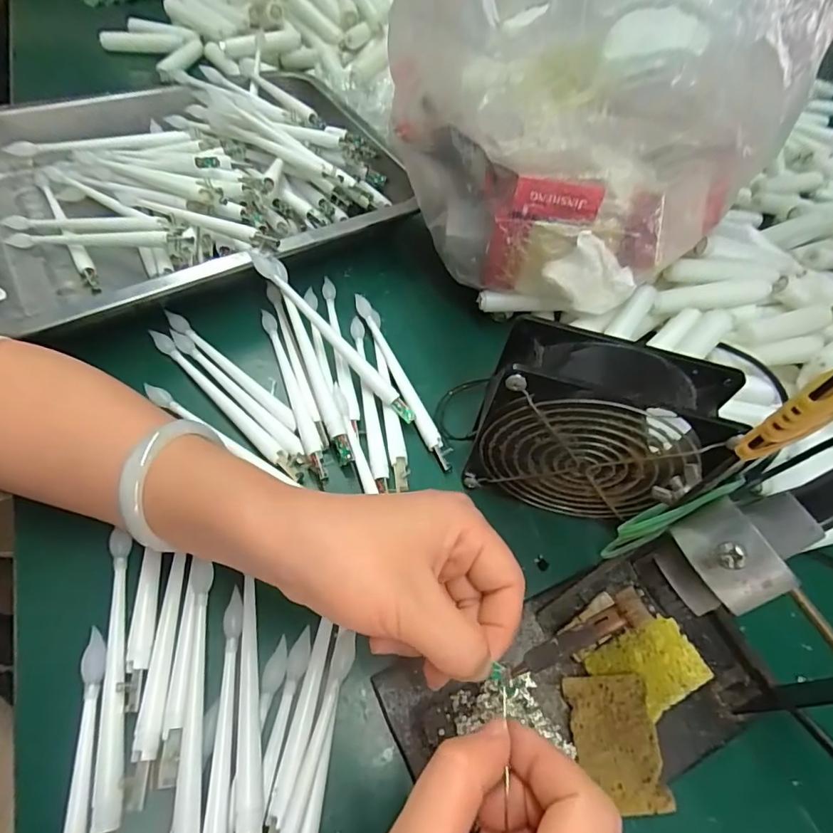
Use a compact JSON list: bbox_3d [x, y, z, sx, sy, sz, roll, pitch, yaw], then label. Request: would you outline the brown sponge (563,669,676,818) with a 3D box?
[{"bbox_3d":[0.095,0.156,0.238,0.039,0.010,0.055,0,57,-6],"label":"brown sponge"}]

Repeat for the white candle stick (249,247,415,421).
[{"bbox_3d":[-0.059,-0.056,0.341,0.158,0.015,0.017,47,65,2],"label":"white candle stick"}]

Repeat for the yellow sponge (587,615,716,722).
[{"bbox_3d":[0.121,0.132,0.259,0.056,0.005,0.038,-21,62,-19],"label":"yellow sponge"}]

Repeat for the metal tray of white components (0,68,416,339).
[{"bbox_3d":[-0.183,-0.188,0.416,0.338,0.068,0.236,-26,63,-22],"label":"metal tray of white components"}]

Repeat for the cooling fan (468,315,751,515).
[{"bbox_3d":[0.089,0.011,0.274,0.110,0.114,0.047,14,57,5],"label":"cooling fan"}]

